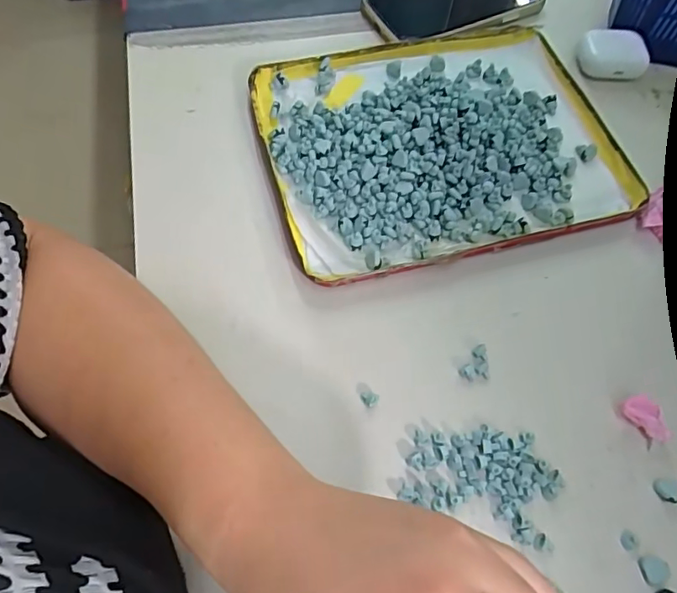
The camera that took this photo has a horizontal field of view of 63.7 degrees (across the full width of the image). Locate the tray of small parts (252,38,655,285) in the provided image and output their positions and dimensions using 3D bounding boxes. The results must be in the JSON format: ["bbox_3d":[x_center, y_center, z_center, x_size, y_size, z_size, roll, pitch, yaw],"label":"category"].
[{"bbox_3d":[0.070,-0.116,0.395,0.241,0.019,0.197,-14,63,-10],"label":"tray of small parts"}]

